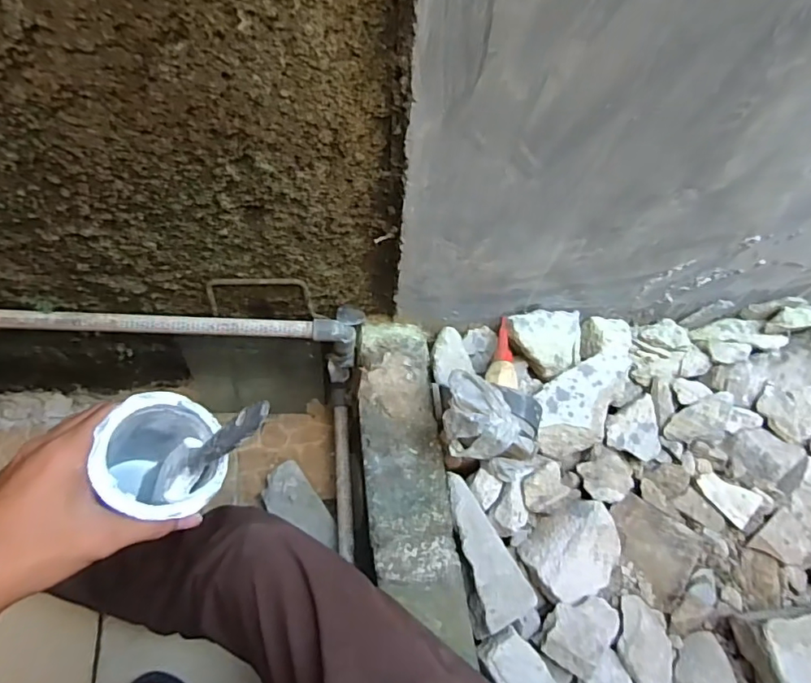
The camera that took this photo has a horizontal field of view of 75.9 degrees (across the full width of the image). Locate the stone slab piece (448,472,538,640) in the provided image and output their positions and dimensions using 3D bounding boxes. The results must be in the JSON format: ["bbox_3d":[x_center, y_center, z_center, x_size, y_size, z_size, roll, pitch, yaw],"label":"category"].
[{"bbox_3d":[0.104,0.260,0.654,0.073,0.041,0.188,-9,63,-8],"label":"stone slab piece"}]

